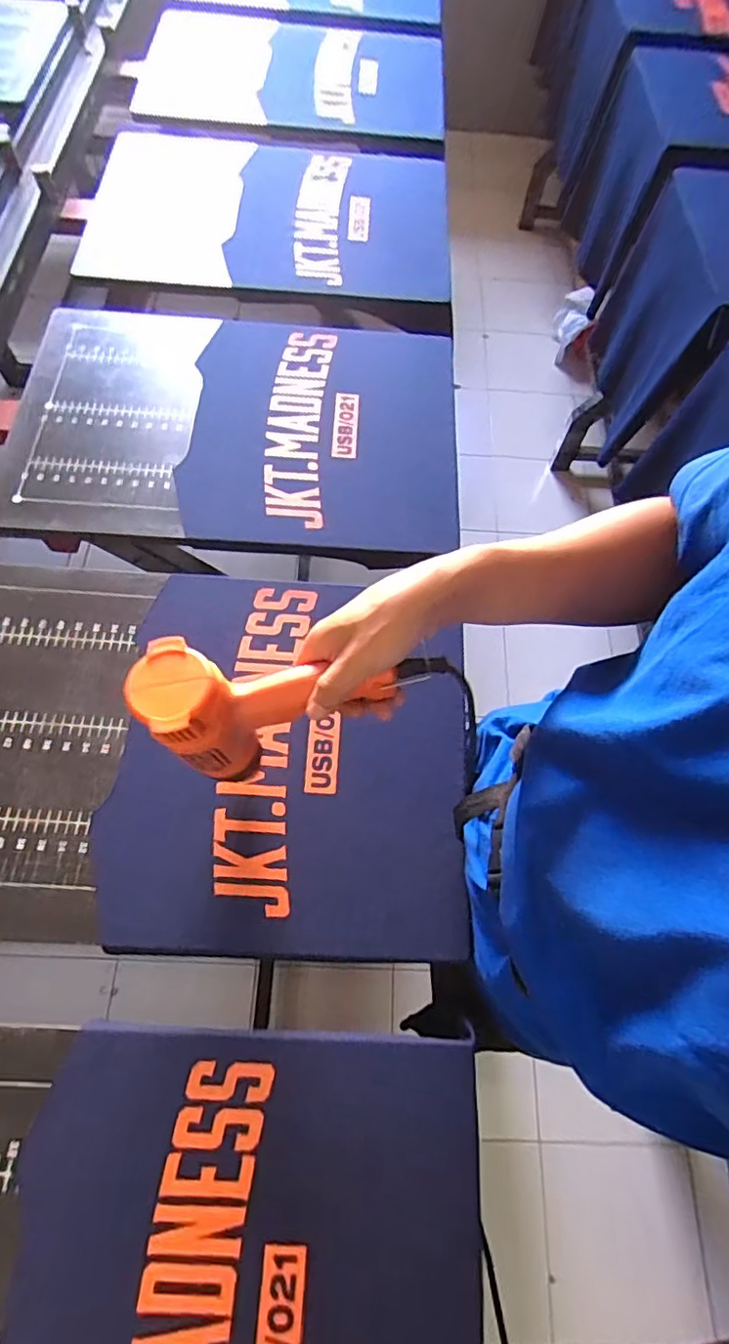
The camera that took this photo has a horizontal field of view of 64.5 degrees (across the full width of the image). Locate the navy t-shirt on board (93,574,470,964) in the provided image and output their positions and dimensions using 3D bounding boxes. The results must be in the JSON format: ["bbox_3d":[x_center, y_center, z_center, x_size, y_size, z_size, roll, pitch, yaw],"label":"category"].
[{"bbox_3d":[-0.073,0.075,0.600,0.353,0.030,0.393,4,67,-2],"label":"navy t-shirt on board"}]

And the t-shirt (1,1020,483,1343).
[{"bbox_3d":[-0.092,0.495,0.417,0.347,0.017,0.396,3,66,-1],"label":"t-shirt"}]

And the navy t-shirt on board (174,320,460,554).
[{"bbox_3d":[-0.052,-0.338,0.804,0.360,0.019,0.391,4,66,-5],"label":"navy t-shirt on board"}]

